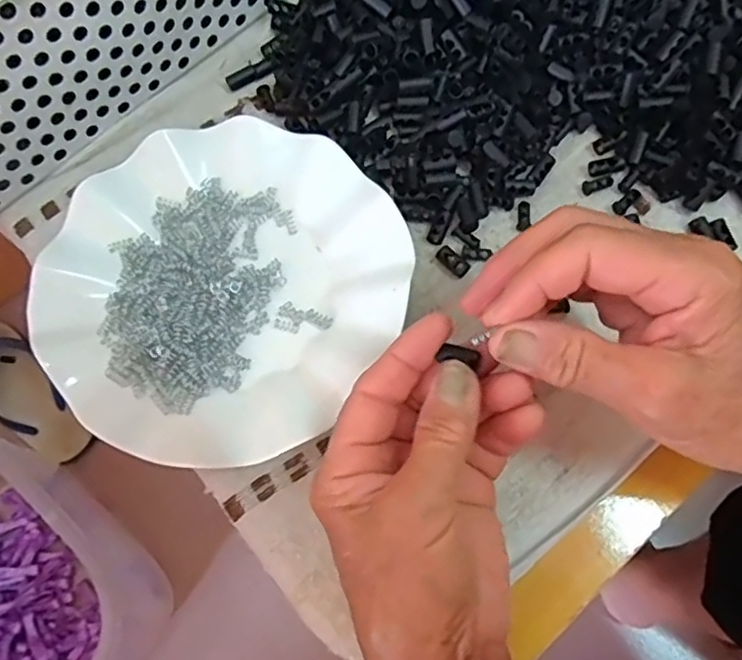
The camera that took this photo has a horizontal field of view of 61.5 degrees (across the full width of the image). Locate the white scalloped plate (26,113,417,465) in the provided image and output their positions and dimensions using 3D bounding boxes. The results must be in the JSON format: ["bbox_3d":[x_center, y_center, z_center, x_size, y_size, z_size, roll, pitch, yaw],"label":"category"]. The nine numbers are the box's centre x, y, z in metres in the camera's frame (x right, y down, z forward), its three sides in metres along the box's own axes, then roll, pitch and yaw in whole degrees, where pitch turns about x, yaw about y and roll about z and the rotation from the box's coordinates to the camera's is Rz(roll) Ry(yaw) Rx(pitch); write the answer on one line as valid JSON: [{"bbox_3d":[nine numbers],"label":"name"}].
[{"bbox_3d":[-0.076,-0.025,0.323,0.173,0.022,0.178,0,71,1],"label":"white scalloped plate"}]

